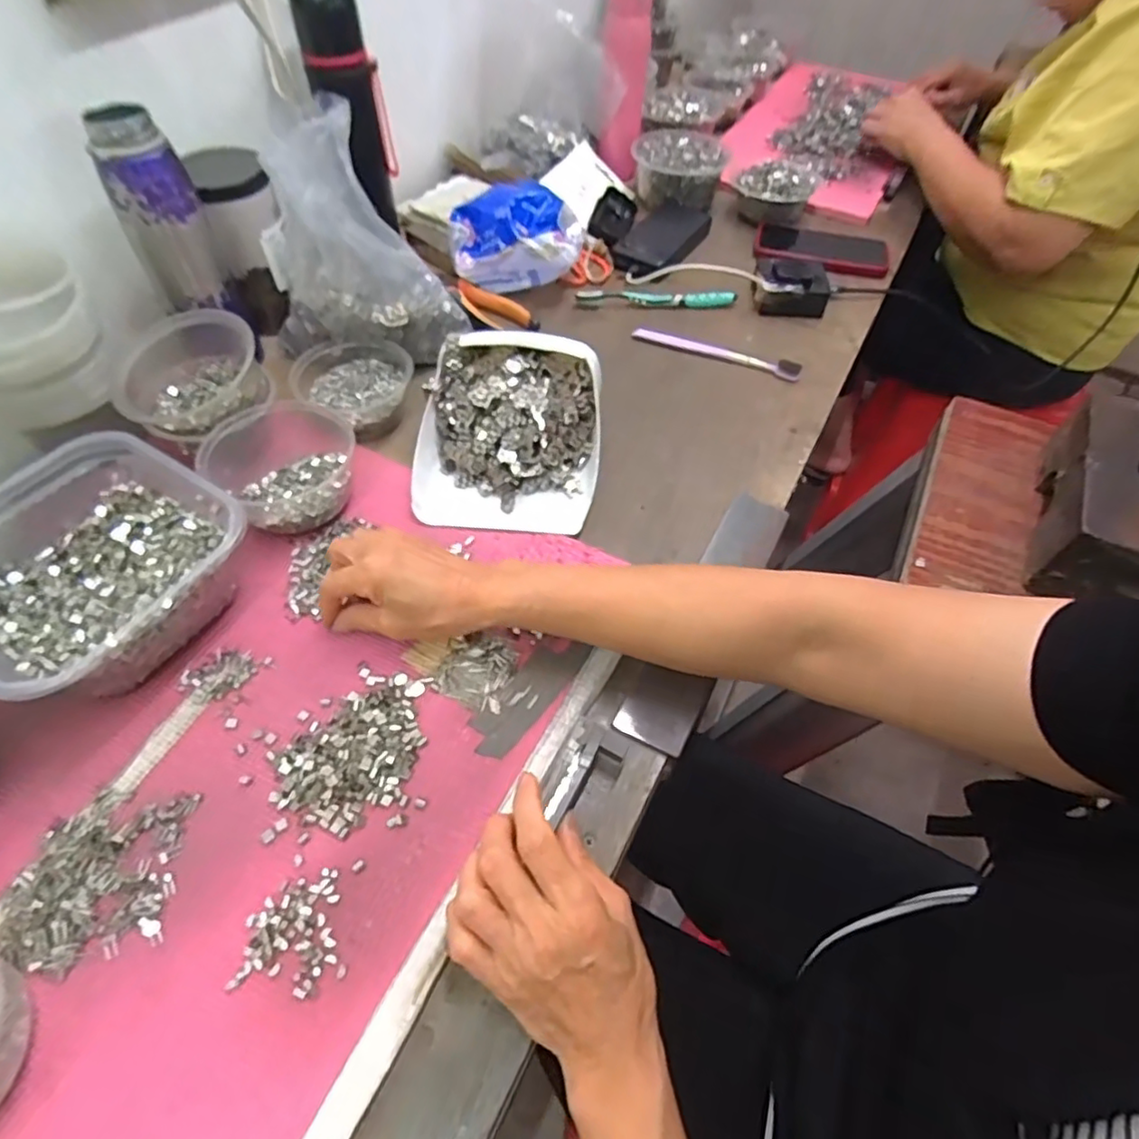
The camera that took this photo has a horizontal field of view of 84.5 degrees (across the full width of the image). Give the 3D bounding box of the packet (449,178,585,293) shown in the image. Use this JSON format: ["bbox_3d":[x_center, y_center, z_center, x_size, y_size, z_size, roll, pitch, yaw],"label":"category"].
[{"bbox_3d":[-0.058,-0.367,0.703,0.144,0.092,0.071,-6,56,-8],"label":"packet"}]

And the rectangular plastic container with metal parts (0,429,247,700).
[{"bbox_3d":[-0.334,0.000,0.437,0.174,0.074,0.169,28,58,15],"label":"rectangular plastic container with metal parts"}]

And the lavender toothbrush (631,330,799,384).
[{"bbox_3d":[0.157,-0.234,0.678,0.182,0.013,0.021,17,56,8],"label":"lavender toothbrush"}]

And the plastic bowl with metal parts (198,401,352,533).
[{"bbox_3d":[-0.234,-0.086,0.517,0.111,0.051,0.117,2,55,-3],"label":"plastic bowl with metal parts"}]

